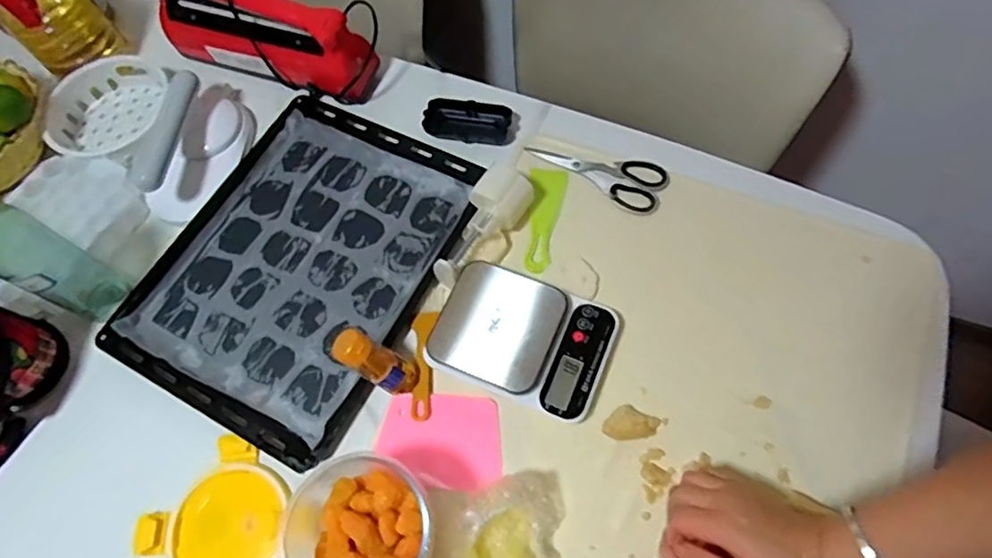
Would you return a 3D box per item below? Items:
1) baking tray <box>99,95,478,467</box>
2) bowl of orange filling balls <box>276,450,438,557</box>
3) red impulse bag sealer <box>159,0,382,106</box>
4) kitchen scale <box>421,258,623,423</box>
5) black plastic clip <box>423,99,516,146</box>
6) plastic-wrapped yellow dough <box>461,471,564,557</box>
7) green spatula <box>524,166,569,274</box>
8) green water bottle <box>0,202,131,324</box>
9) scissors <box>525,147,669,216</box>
[{"bbox_3d":[-0.227,-0.027,0.693,0.307,0.033,0.393,25,69,15],"label":"baking tray"},{"bbox_3d":[-0.120,0.223,0.524,0.125,0.103,0.134,-2,65,3],"label":"bowl of orange filling balls"},{"bbox_3d":[-0.313,-0.331,0.768,0.293,0.156,0.067,13,67,10],"label":"red impulse bag sealer"},{"bbox_3d":[0.029,0.061,0.621,0.180,0.037,0.127,19,68,12],"label":"kitchen scale"},{"bbox_3d":[-0.034,-0.204,0.761,0.113,0.022,0.047,6,66,7],"label":"black plastic clip"},{"bbox_3d":[0.013,0.246,0.537,0.095,0.056,0.143,4,65,6],"label":"plastic-wrapped yellow dough"},{"bbox_3d":[0.052,-0.073,0.702,0.045,0.012,0.144,10,66,9],"label":"green spatula"},{"bbox_3d":[-0.471,-0.024,0.599,0.053,0.224,0.065,27,70,15],"label":"green water bottle"},{"bbox_3d":[0.127,-0.141,0.723,0.174,0.011,0.070,33,72,17],"label":"scissors"}]

